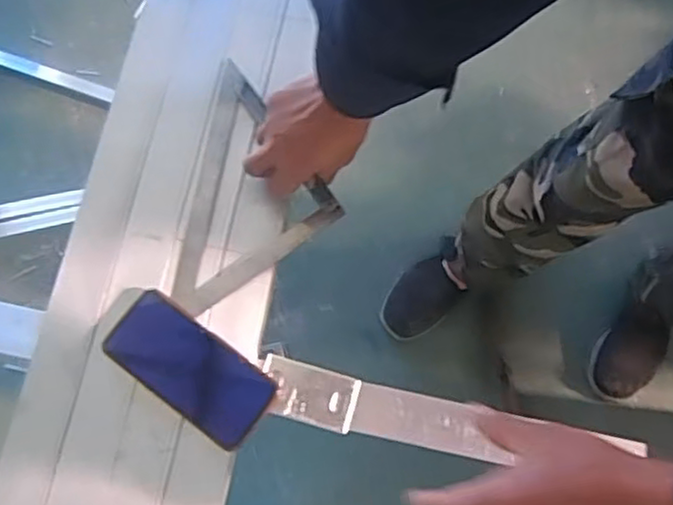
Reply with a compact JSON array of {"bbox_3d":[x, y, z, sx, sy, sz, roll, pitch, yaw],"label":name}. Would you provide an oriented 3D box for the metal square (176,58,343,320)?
[{"bbox_3d":[-0.120,-0.065,0.660,0.177,0.024,0.193,-34,77,-11],"label":"metal square"}]

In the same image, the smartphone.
[{"bbox_3d":[-0.135,0.105,0.614,0.154,0.012,0.075,36,77,7],"label":"smartphone"}]

